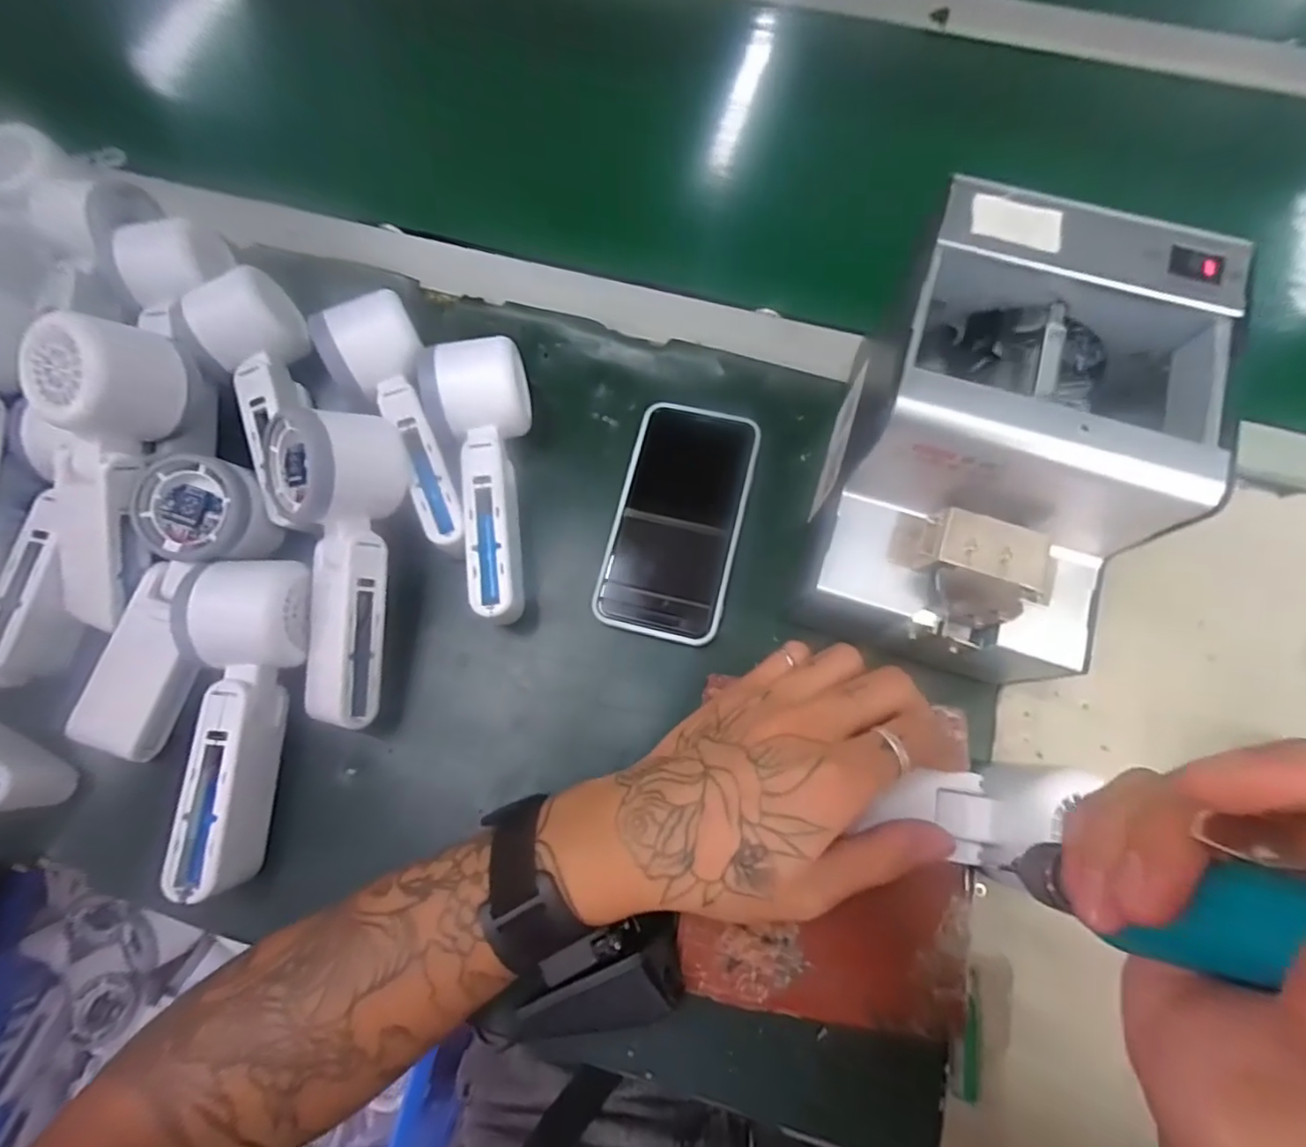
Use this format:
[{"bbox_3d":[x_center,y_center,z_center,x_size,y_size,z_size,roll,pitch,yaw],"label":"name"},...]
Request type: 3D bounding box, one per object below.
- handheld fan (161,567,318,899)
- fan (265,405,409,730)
[{"bbox_3d":[-0.222,0.074,0.321,0.051,0.056,0.163,9,73,4],"label":"handheld fan"},{"bbox_3d":[-0.172,-0.002,0.325,0.064,0.049,0.164,-1,88,1],"label":"fan"}]

